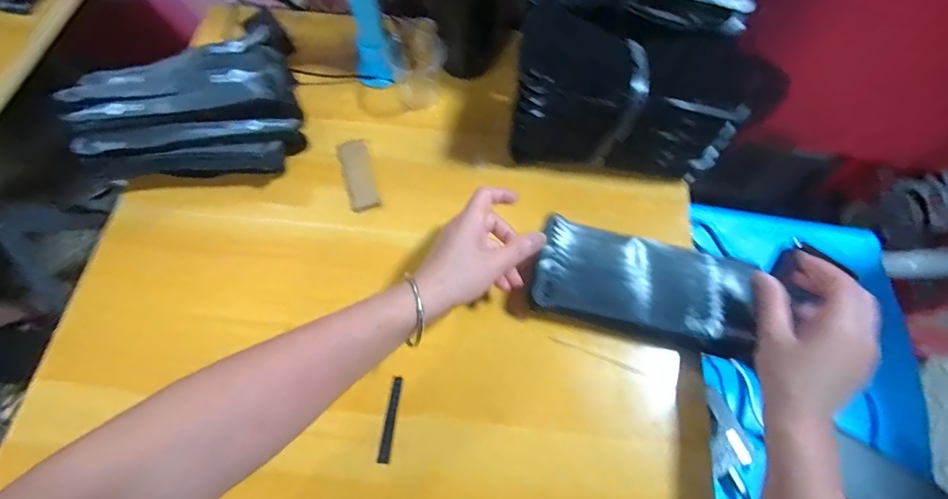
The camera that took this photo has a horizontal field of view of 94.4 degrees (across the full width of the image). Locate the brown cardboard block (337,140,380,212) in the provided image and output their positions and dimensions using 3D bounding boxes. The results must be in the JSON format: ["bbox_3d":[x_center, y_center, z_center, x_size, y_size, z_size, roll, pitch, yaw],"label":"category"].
[{"bbox_3d":[-0.123,-0.079,0.464,0.029,0.004,0.080,-14,69,-7],"label":"brown cardboard block"}]

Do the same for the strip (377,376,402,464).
[{"bbox_3d":[-0.071,0.145,0.375,0.009,0.004,0.069,8,68,2],"label":"strip"}]

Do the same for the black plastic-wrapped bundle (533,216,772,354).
[{"bbox_3d":[0.153,0.035,0.399,0.194,0.028,0.089,13,68,2],"label":"black plastic-wrapped bundle"}]

